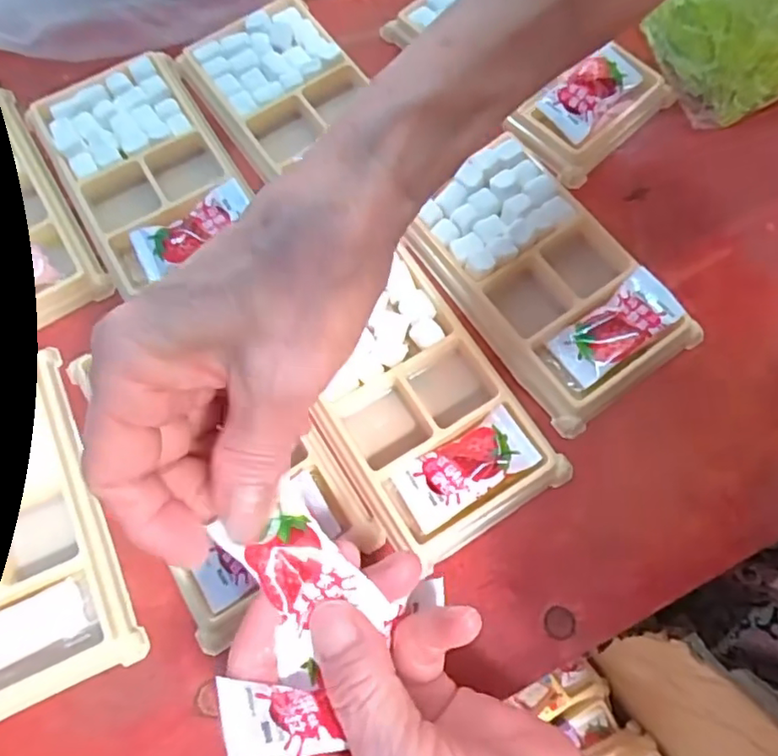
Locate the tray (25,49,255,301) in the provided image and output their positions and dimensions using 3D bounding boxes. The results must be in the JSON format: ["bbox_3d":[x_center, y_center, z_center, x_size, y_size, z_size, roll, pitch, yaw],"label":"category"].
[{"bbox_3d":[-0.119,-0.104,0.300,0.078,0.020,0.118,-30,75,-9],"label":"tray"}]

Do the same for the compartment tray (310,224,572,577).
[{"bbox_3d":[0.013,0.008,0.257,0.079,0.012,0.121,-30,75,-9],"label":"compartment tray"}]

